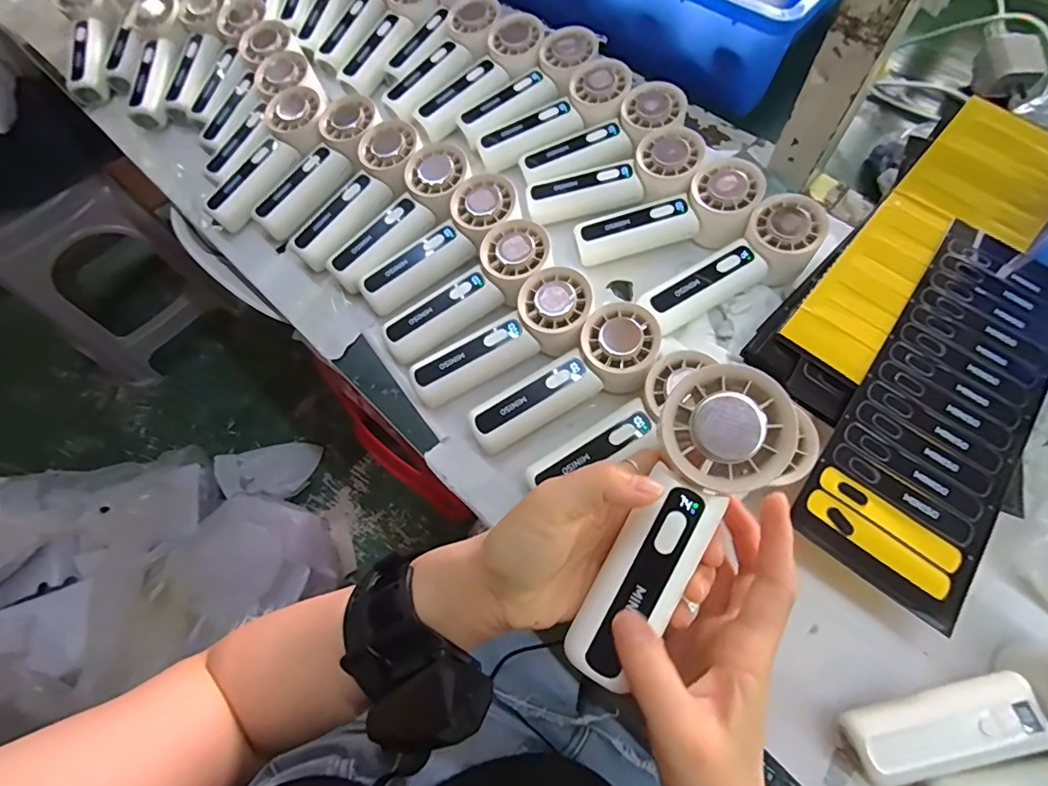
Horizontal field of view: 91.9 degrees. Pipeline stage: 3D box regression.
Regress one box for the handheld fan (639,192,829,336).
[{"bbox_3d":[0.169,-0.098,0.408,0.153,0.041,0.053,-33,69,-11],"label":"handheld fan"}]

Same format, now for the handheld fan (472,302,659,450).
[{"bbox_3d":[0.033,-0.007,0.387,0.155,0.034,0.057,-34,68,3],"label":"handheld fan"}]

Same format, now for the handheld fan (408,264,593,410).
[{"bbox_3d":[-0.015,-0.038,0.393,0.150,0.028,0.059,-33,68,5],"label":"handheld fan"}]

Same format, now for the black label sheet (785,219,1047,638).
[{"bbox_3d":[0.300,-0.002,0.358,0.104,0.009,0.304,36,70,12],"label":"black label sheet"}]

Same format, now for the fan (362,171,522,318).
[{"bbox_3d":[-0.071,-0.124,0.433,0.153,0.029,0.052,-39,69,4],"label":"fan"}]

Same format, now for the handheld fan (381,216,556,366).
[{"bbox_3d":[-0.044,-0.079,0.411,0.152,0.030,0.058,-39,69,2],"label":"handheld fan"}]

